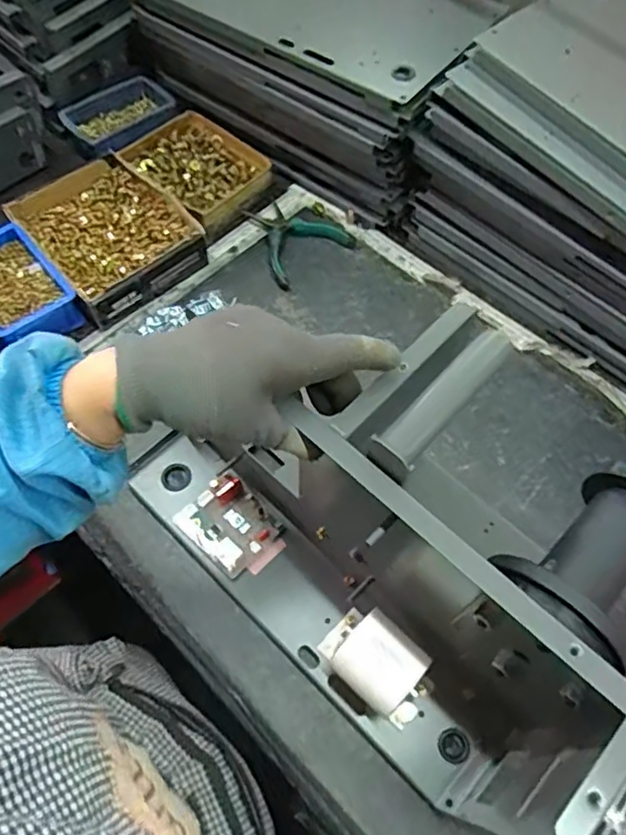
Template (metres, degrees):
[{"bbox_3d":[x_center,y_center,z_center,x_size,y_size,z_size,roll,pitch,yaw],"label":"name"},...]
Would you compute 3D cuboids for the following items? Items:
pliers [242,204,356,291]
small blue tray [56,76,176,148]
[{"bbox_3d":[-0.033,-0.238,0.789,0.134,0.024,0.139,0,62,0],"label":"pliers"},{"bbox_3d":[-0.278,-0.432,0.862,0.152,0.038,0.101,-38,68,-18],"label":"small blue tray"}]

